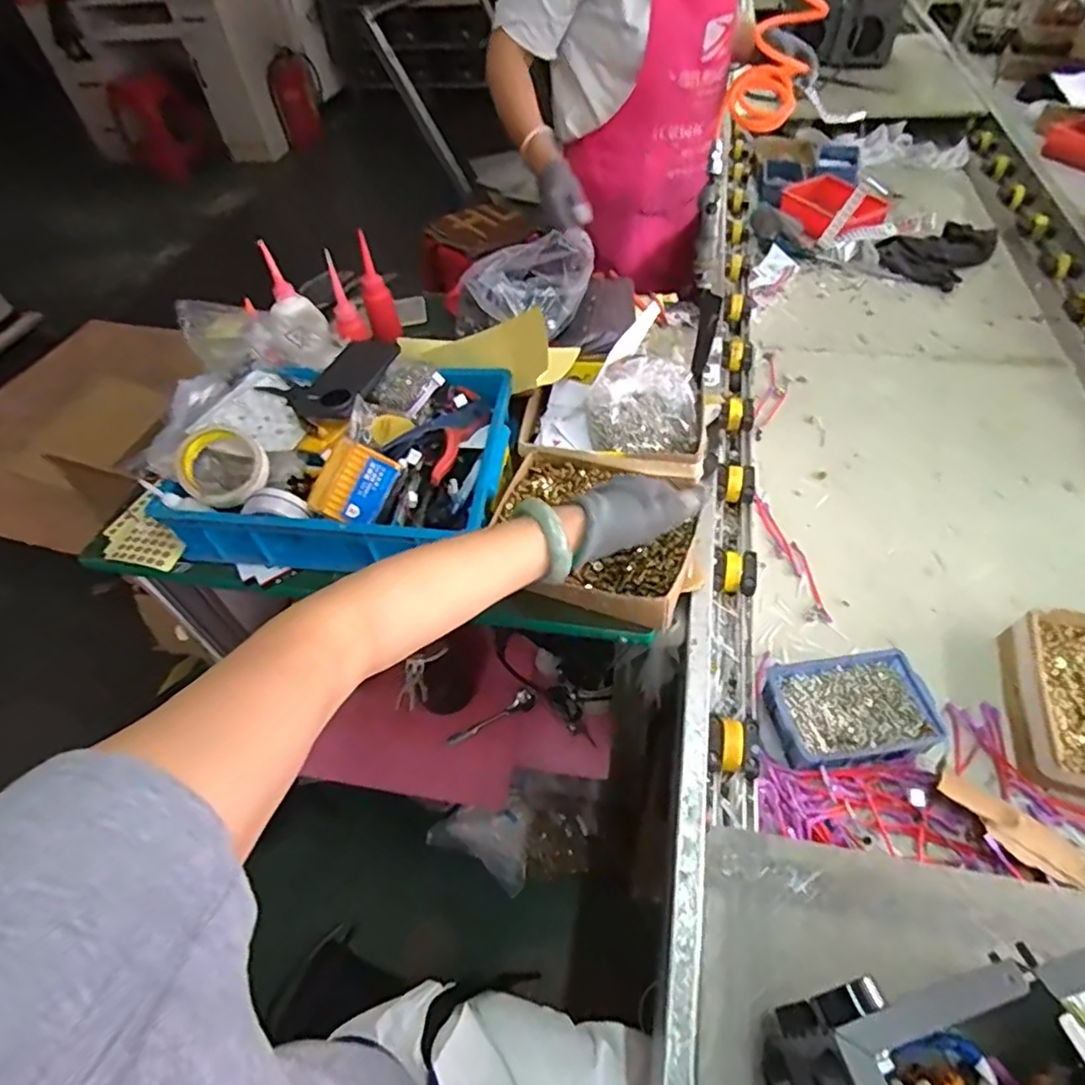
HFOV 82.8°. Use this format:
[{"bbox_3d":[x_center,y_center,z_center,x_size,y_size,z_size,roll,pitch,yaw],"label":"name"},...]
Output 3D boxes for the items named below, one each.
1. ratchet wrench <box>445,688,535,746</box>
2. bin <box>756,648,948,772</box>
[{"bbox_3d":[-0.078,0.284,0.984,0.153,0.035,0.033,-27,53,-16],"label":"ratchet wrench"},{"bbox_3d":[0.309,0.171,0.623,0.152,0.046,0.102,-7,50,0],"label":"bin"}]

